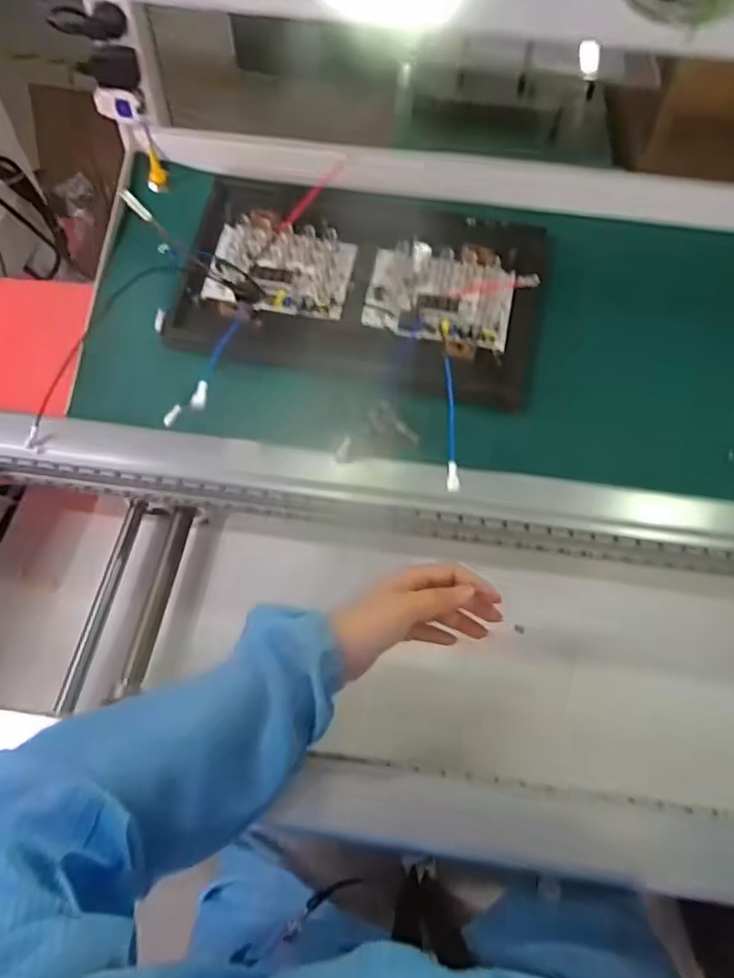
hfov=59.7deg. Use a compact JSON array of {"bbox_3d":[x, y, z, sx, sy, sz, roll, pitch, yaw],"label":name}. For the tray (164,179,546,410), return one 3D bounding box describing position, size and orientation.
[{"bbox_3d":[-0.017,-0.195,0.618,0.329,0.034,0.201,11,79,3],"label":"tray"}]

